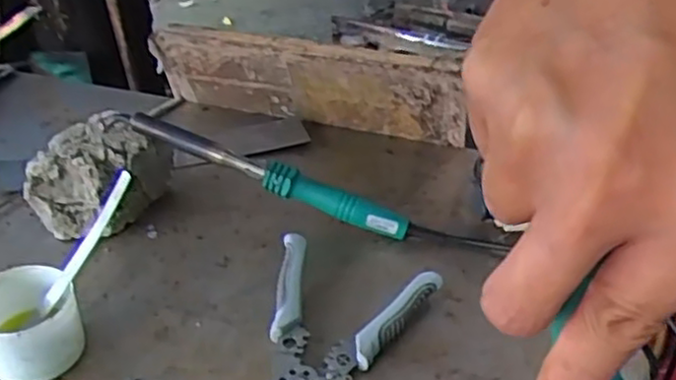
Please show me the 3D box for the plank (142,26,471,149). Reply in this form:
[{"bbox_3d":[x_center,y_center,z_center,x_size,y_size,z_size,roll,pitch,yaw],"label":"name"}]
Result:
[{"bbox_3d":[-0.031,-0.106,0.731,0.311,0.109,0.032,10,37,13],"label":"plank"}]

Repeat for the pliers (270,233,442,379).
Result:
[{"bbox_3d":[-0.025,0.104,0.505,0.116,0.025,0.191,20,40,24],"label":"pliers"}]

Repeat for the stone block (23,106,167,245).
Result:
[{"bbox_3d":[-0.204,-0.010,0.614,0.082,0.073,0.099,17,39,21],"label":"stone block"}]

